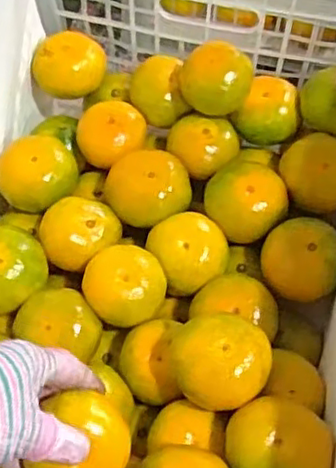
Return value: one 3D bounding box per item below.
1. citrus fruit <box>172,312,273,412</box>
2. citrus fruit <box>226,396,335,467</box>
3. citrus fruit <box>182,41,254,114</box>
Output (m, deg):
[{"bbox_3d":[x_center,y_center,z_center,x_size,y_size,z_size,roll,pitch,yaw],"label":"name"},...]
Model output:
[{"bbox_3d":[0.037,0.094,0.450,0.065,0.051,0.060,0,58,0],"label":"citrus fruit"},{"bbox_3d":[0.073,0.142,0.424,0.068,0.046,0.063,9,59,5],"label":"citrus fruit"},{"bbox_3d":[0.042,-0.132,0.569,0.060,0.053,0.055,4,59,3],"label":"citrus fruit"}]

